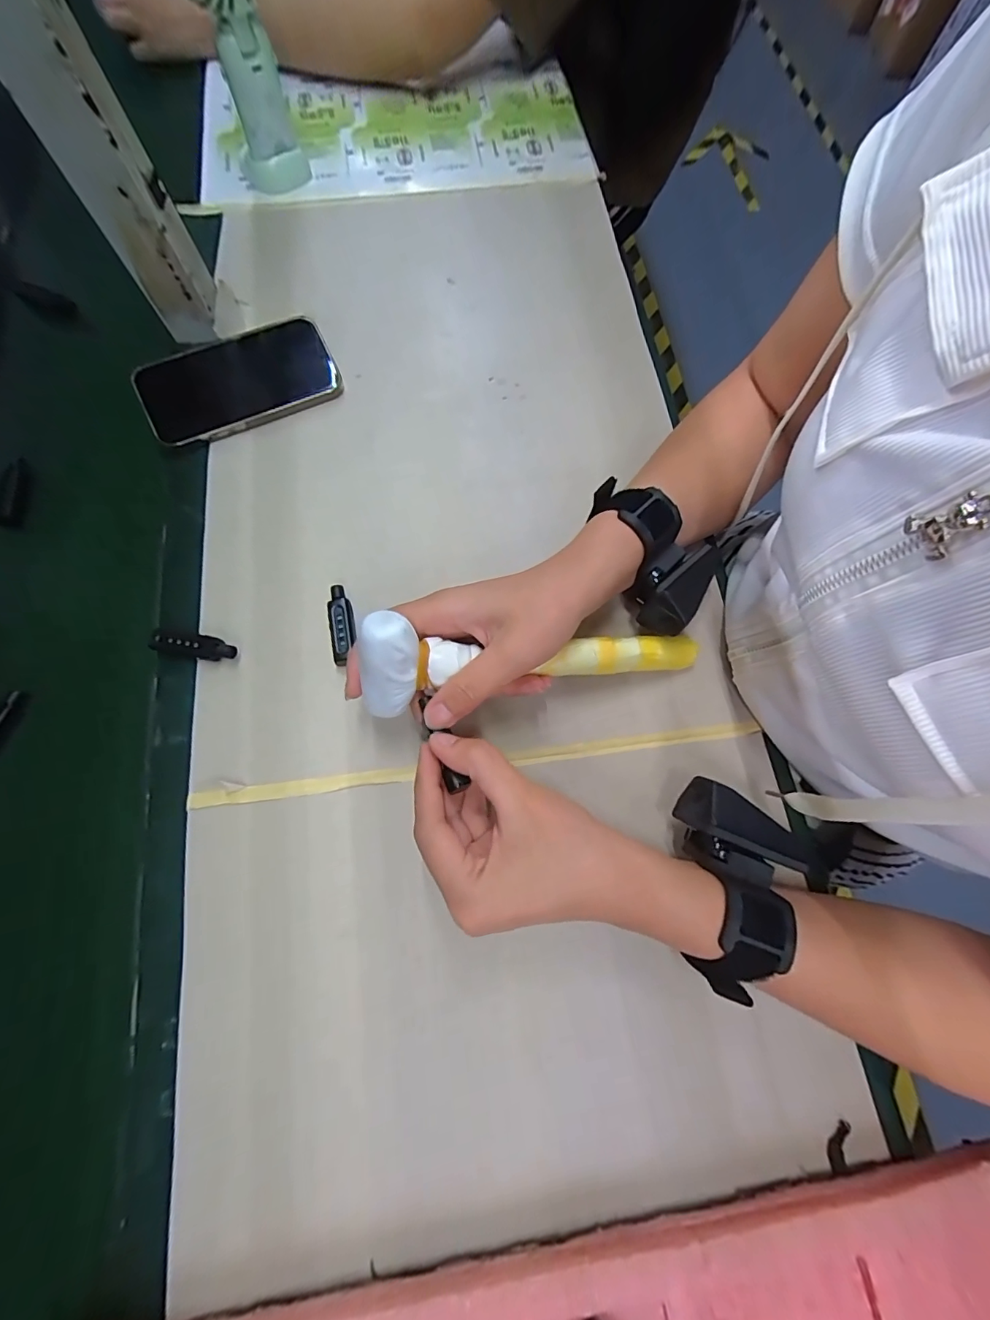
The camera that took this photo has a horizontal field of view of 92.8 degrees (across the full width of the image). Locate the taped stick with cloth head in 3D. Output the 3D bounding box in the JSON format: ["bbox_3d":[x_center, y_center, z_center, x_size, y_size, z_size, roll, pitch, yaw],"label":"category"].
[{"bbox_3d":[0.030,-0.004,0.285,0.213,0.047,0.042,-4,71,-19],"label":"taped stick with cloth head"}]

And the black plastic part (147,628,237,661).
[{"bbox_3d":[-0.201,-0.010,0.317,0.056,0.008,0.017,8,71,1],"label":"black plastic part"}]

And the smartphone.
[{"bbox_3d":[-0.203,-0.225,0.378,0.145,0.015,0.081,-27,84,-14],"label":"smartphone"}]

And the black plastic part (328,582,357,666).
[{"bbox_3d":[-0.106,-0.025,0.325,0.016,0.012,0.055,-10,72,-5],"label":"black plastic part"}]

